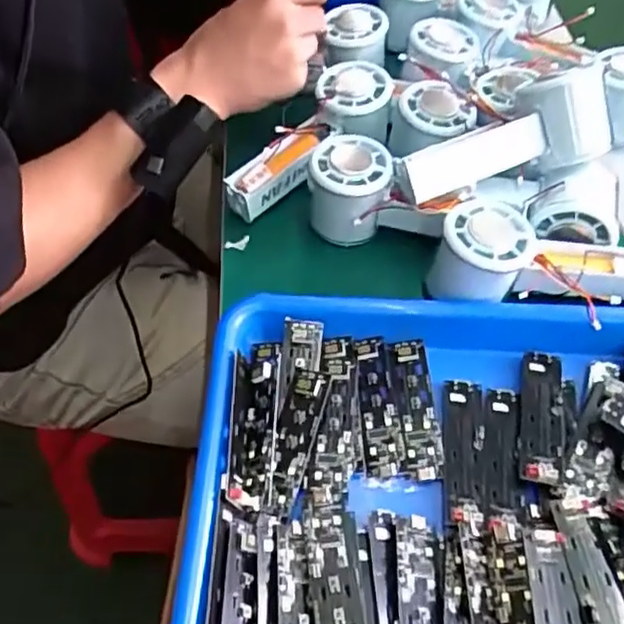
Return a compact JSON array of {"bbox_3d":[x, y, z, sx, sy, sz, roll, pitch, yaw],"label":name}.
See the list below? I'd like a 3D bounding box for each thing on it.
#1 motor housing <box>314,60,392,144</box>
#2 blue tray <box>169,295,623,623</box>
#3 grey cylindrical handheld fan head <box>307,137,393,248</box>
[{"bbox_3d":[0.033,-0.163,0.512,0.056,0.044,0.056,9,53,5],"label":"motor housing"},{"bbox_3d":[0.103,0.101,0.346,0.328,0.032,0.248,3,53,0],"label":"blue tray"},{"bbox_3d":[0.025,-0.085,0.467,0.054,0.061,0.049,9,53,5],"label":"grey cylindrical handheld fan head"}]

